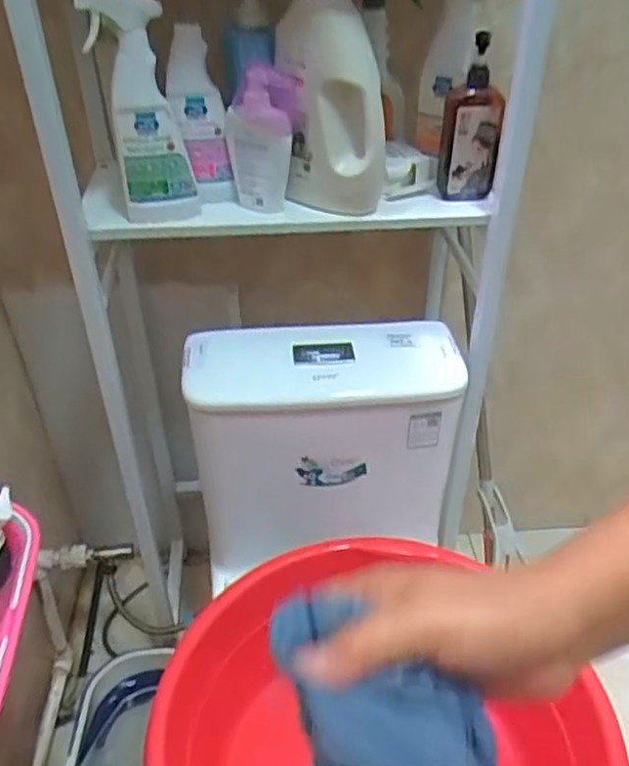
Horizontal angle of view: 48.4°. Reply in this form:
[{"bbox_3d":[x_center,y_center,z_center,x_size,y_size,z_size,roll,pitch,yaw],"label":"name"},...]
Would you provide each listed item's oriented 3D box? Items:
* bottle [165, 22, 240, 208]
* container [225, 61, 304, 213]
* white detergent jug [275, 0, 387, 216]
[{"bbox_3d":[-0.136,-0.319,0.842,0.061,0.201,0.047,-18,41,-24],"label":"bottle"},{"bbox_3d":[-0.061,-0.292,0.842,0.087,0.171,0.048,-1,37,-3],"label":"container"},{"bbox_3d":[0.021,-0.337,0.817,0.125,0.283,0.084,6,37,6],"label":"white detergent jug"}]

